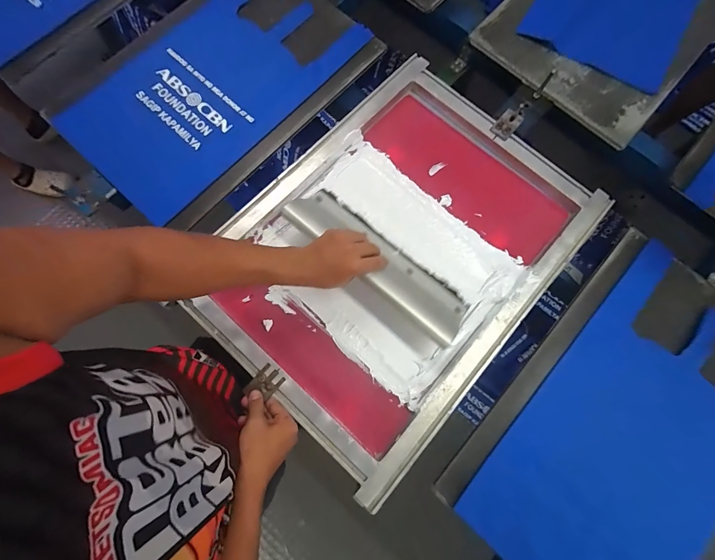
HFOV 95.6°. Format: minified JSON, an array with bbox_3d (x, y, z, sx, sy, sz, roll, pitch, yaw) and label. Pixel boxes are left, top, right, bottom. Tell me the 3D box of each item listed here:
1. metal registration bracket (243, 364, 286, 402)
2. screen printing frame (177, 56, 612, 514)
[{"bbox_3d":[-0.142,0.159,0.493,0.038,0.009,0.056,41,80,8],"label":"metal registration bracket"},{"bbox_3d":[0.077,-0.060,0.572,0.469,0.047,0.642,42,80,8],"label":"screen printing frame"}]

